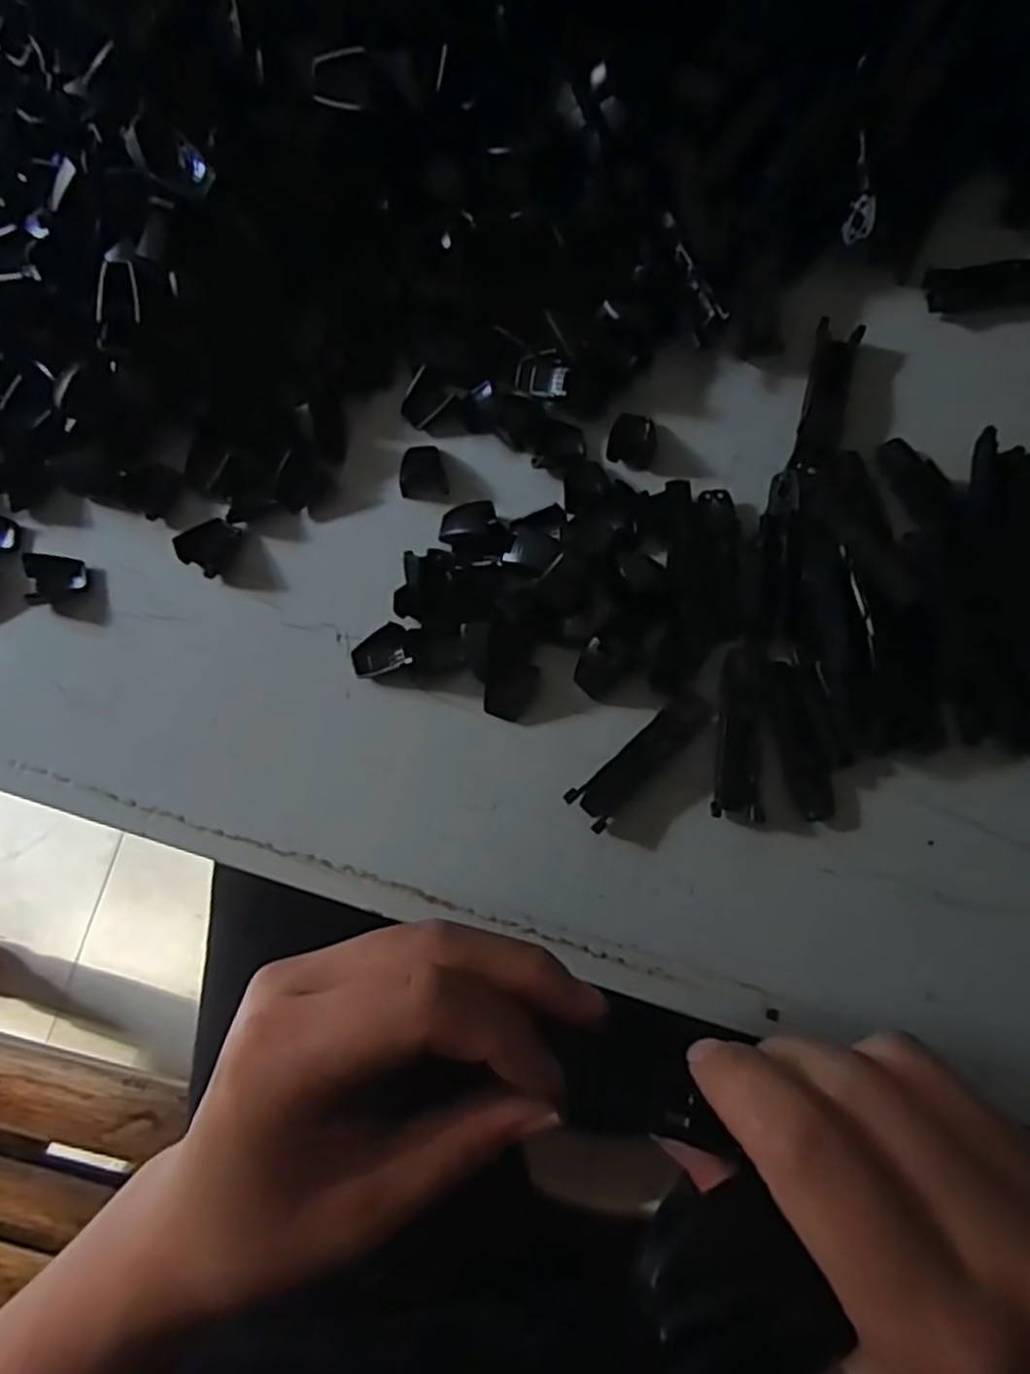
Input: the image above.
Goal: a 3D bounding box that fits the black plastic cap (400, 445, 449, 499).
[{"bbox_3d":[-0.038,-0.090,0.312,0.018,0.007,0.023,-6,79,0],"label":"black plastic cap"}]

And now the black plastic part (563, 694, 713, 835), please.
[{"bbox_3d":[0.048,0.026,0.285,0.064,0.009,0.016,-42,81,-6],"label":"black plastic part"}]

